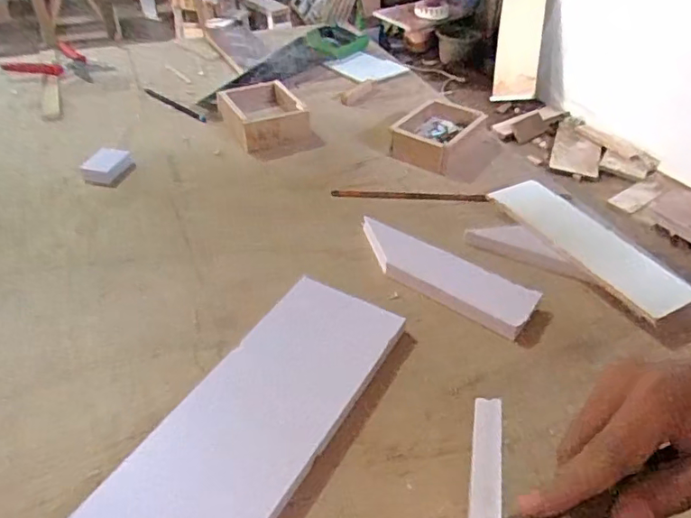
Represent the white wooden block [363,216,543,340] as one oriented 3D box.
[{"bbox_3d":[0.100,0.015,0.581,0.206,0.023,0.065,28,48,28],"label":"white wooden block"}]

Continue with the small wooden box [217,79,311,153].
[{"bbox_3d":[-0.127,-0.225,0.846,0.119,0.043,0.152,-16,43,-18],"label":"small wooden box"}]

